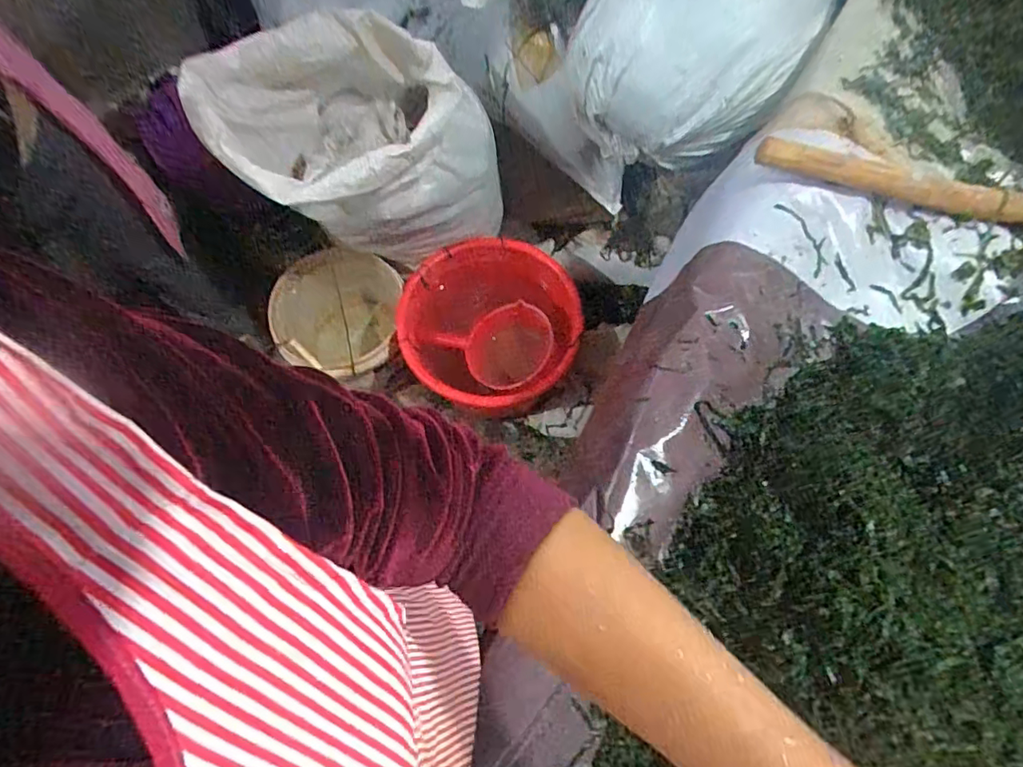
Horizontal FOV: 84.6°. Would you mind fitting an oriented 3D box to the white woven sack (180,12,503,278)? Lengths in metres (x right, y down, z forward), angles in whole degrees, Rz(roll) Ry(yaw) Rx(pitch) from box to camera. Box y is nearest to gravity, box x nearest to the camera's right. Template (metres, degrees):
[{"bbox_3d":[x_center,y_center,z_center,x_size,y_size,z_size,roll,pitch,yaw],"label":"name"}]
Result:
[{"bbox_3d":[-0.223,-0.362,0.913,0.407,0.335,0.258,-22,74,-7],"label":"white woven sack"}]

